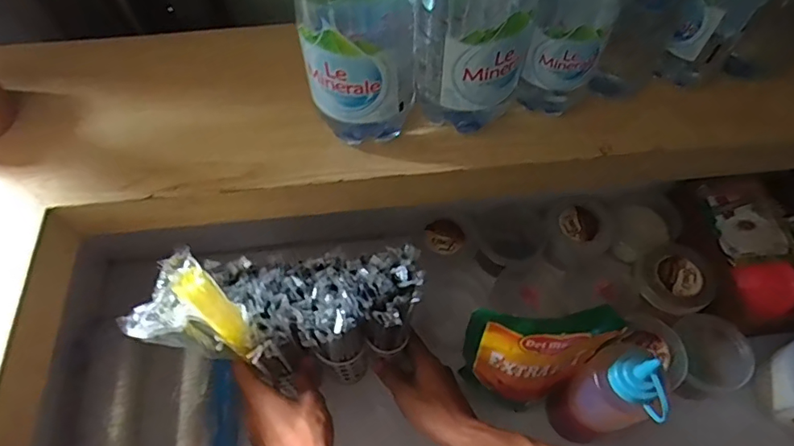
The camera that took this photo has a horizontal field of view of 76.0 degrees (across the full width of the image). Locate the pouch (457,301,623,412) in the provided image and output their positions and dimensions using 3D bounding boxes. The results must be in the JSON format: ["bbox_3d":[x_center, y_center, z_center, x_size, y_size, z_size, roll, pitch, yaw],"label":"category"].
[{"bbox_3d":[0.133,0.133,0.494,0.134,0.177,0.045,-1,60,-1],"label":"pouch"}]

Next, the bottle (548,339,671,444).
[{"bbox_3d":[0.212,0.172,0.512,0.060,0.214,0.068,-28,64,-16],"label":"bottle"}]

